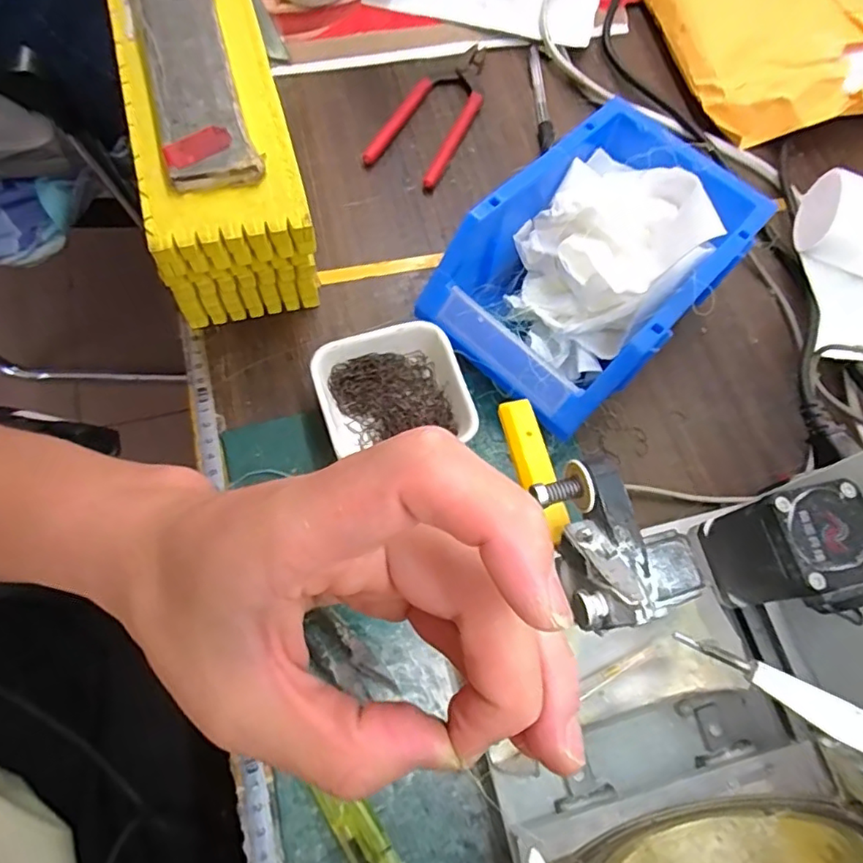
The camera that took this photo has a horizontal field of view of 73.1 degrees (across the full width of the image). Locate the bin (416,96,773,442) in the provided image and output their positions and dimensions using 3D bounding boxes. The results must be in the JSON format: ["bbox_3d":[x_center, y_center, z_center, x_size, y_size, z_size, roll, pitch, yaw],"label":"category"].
[{"bbox_3d":[0.095,-0.097,0.352,0.124,0.089,0.181,43,72,11],"label":"bin"}]

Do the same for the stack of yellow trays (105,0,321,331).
[{"bbox_3d":[-0.150,-0.236,0.380,0.082,0.104,0.333,-13,71,-10],"label":"stack of yellow trays"}]

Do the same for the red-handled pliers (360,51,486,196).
[{"bbox_3d":[0.005,-0.248,0.448,0.056,0.011,0.145,24,69,5],"label":"red-handled pliers"}]

